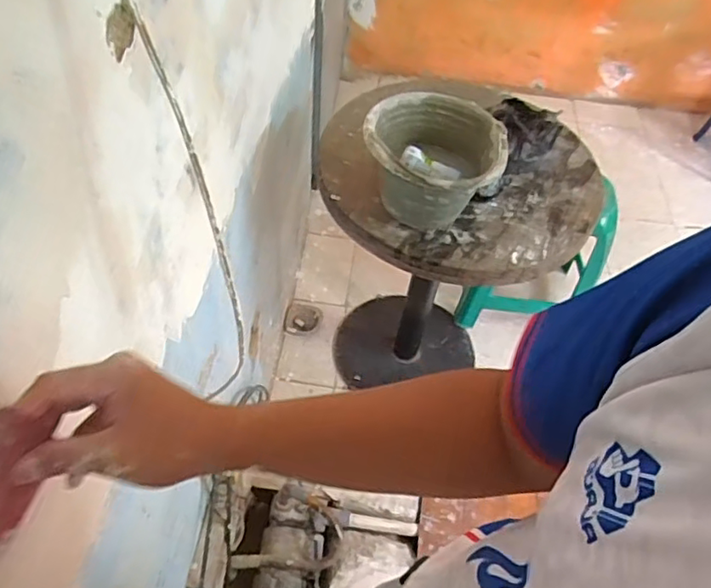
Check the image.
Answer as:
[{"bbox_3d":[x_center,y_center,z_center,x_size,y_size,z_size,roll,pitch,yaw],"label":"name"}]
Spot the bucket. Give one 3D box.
[{"bbox_3d":[0.135,-0.225,1.095,0.237,0.166,0.244,2,52,-3],"label":"bucket"}]

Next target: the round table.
[{"bbox_3d":[0.191,-0.043,1.536,0.551,0.803,0.576,2,52,-3],"label":"round table"}]

